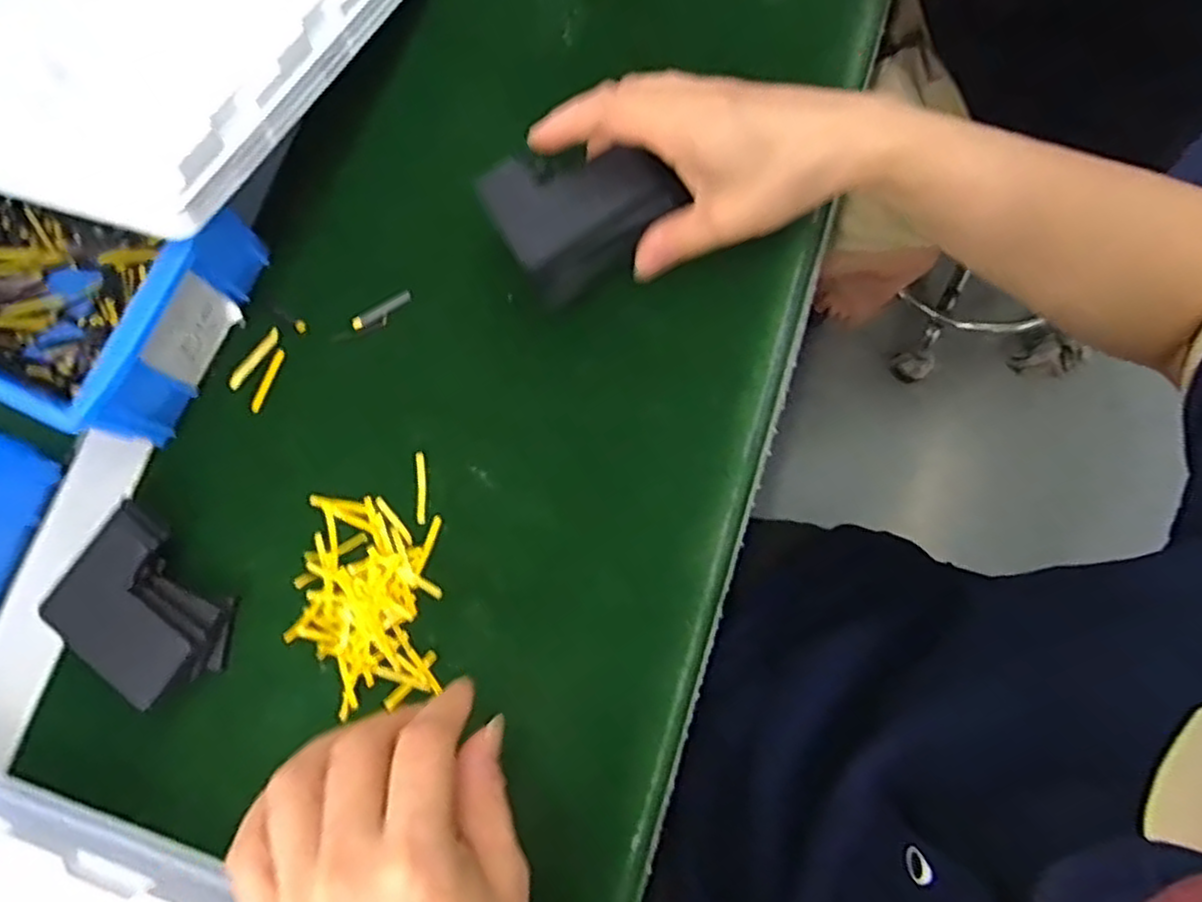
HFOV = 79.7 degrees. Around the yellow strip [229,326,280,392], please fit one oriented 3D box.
[{"bbox_3d":[-0.186,-0.050,0.387,0.008,0.004,0.039,37,83,12],"label":"yellow strip"}]

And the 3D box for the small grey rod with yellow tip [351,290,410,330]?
[{"bbox_3d":[-0.117,-0.074,0.384,0.034,0.004,0.012,-29,76,-2],"label":"small grey rod with yellow tip"}]

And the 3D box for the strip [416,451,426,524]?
[{"bbox_3d":[-0.090,0.018,0.358,0.005,0.004,0.035,-5,76,4],"label":"strip"}]

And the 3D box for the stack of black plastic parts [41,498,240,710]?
[{"bbox_3d":[-0.216,0.074,0.344,0.082,0.026,0.063,35,82,12],"label":"stack of black plastic parts"}]

